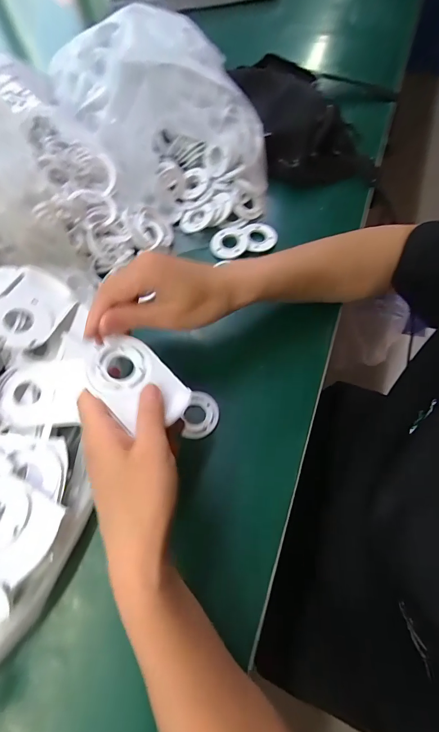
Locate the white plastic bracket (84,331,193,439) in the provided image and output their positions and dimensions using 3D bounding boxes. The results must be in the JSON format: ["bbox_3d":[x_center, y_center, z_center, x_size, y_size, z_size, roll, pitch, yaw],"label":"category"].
[{"bbox_3d":[-0.065,0.013,0.276,0.080,0.015,0.055,42,71,18],"label":"white plastic bracket"}]

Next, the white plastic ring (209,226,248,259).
[{"bbox_3d":[0.012,-0.152,0.435,0.044,0.008,0.048,0,64,0],"label":"white plastic ring"}]

